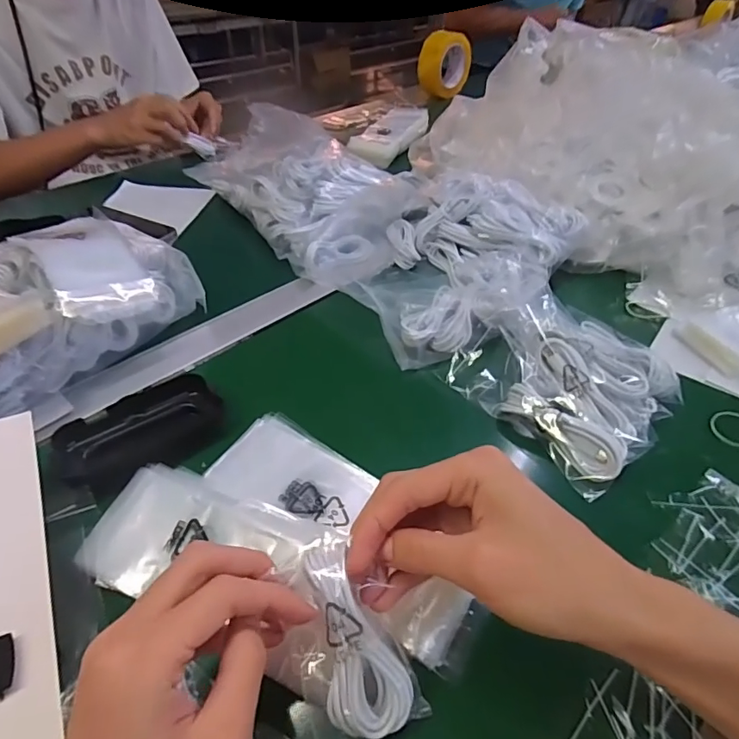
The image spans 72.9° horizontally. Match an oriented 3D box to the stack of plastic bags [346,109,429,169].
[{"bbox_3d":[0.039,-0.385,0.820,0.085,0.032,0.205,17,45,17],"label":"stack of plastic bags"}]

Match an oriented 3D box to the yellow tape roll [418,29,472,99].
[{"bbox_3d":[0.156,-0.635,1.042,0.105,0.107,0.058,-26,49,-26],"label":"yellow tape roll"}]

